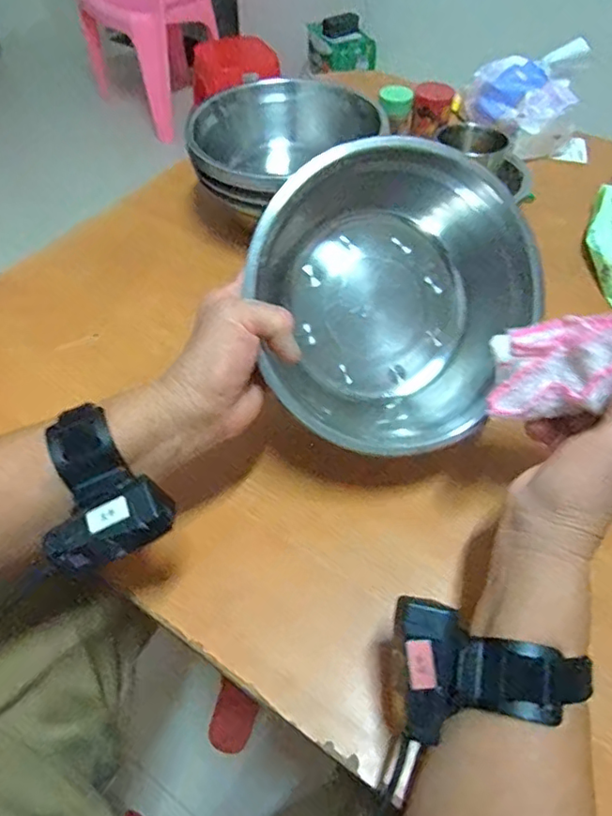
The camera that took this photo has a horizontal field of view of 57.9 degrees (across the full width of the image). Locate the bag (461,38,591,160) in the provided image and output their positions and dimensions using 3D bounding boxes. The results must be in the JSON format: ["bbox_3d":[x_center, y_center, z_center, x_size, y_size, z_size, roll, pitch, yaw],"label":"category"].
[{"bbox_3d":[0.287,-0.414,0.735,0.094,0.113,0.148,-18,55,-15],"label":"bag"}]

